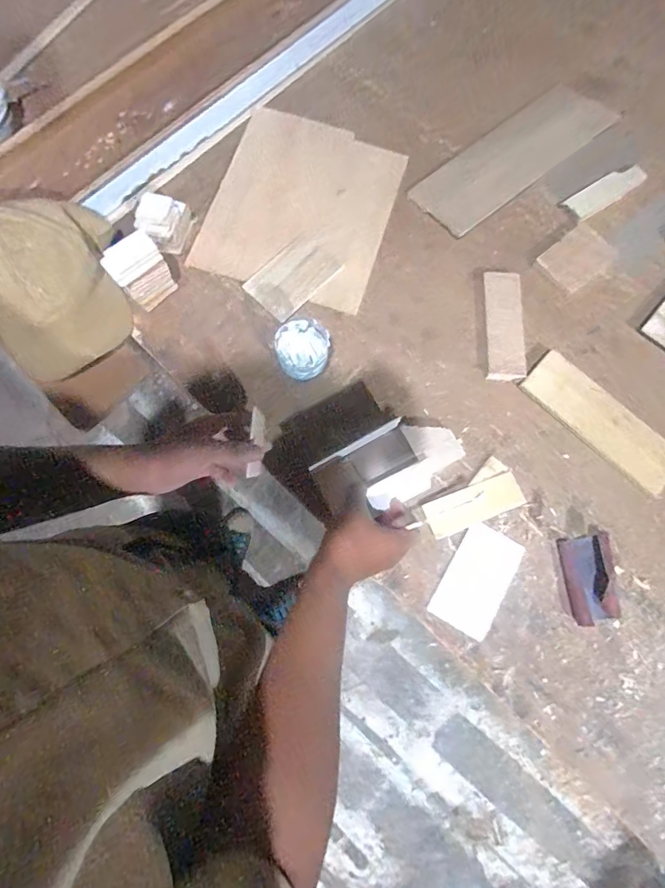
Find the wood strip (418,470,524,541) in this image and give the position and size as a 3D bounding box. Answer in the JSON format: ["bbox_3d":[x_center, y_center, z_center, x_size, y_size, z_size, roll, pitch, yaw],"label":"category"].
[{"bbox_3d":[0.183,0.079,0.580,0.125,0.010,0.047,-21,79,-3],"label":"wood strip"}]

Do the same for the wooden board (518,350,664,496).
[{"bbox_3d":[0.363,-0.033,0.603,0.221,0.009,0.079,43,82,9],"label":"wooden board"}]

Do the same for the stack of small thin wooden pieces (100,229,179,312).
[{"bbox_3d":[-0.259,-0.233,0.613,0.068,0.084,0.049,-42,80,-7],"label":"stack of small thin wooden pieces"}]

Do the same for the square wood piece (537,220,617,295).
[{"bbox_3d":[0.361,-0.271,0.658,0.106,0.010,0.076,-40,80,-7],"label":"square wood piece"}]

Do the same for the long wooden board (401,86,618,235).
[{"bbox_3d":[0.272,-0.439,0.686,0.305,0.022,0.115,-36,80,-6],"label":"long wooden board"}]

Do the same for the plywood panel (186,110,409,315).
[{"bbox_3d":[-0.047,-0.361,0.681,0.257,0.013,0.292,17,79,5],"label":"plywood panel"}]

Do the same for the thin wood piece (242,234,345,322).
[{"bbox_3d":[-0.055,-0.244,0.654,0.130,0.006,0.082,-42,80,-7],"label":"thin wood piece"}]

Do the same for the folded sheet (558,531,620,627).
[{"bbox_3d":[0.316,0.164,0.543,0.054,0.036,0.105,-7,78,0],"label":"folded sheet"}]

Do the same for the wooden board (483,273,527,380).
[{"bbox_3d":[0.241,-0.166,0.631,0.053,0.021,0.153,1,78,1],"label":"wooden board"}]

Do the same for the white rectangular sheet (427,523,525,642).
[{"bbox_3d":[0.182,0.170,0.561,0.073,0.009,0.128,30,80,7],"label":"white rectangular sheet"}]

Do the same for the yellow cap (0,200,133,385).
[{"bbox_3d":[-0.372,-0.210,0.597,0.213,0.104,0.183,-40,80,-7],"label":"yellow cap"}]

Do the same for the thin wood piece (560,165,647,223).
[{"bbox_3d":[0.414,-0.382,0.678,0.129,0.011,0.039,-30,79,-5],"label":"thin wood piece"}]

